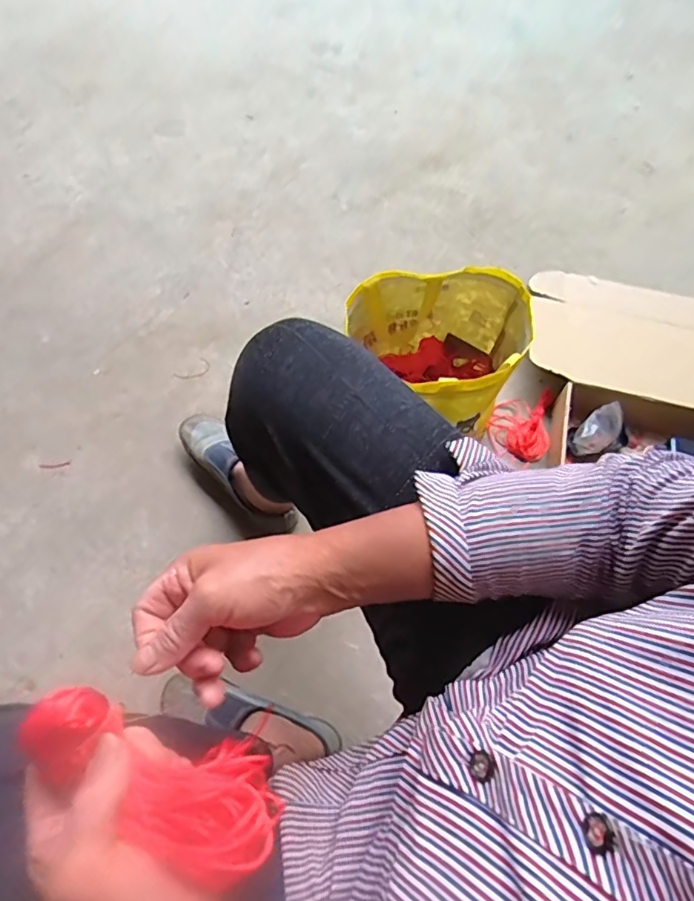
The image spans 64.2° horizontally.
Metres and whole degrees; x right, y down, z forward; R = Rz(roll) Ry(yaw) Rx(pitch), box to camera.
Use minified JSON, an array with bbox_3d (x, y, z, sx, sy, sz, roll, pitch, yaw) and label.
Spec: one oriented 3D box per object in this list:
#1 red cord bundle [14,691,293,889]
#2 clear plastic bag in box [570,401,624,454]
[{"bbox_3d":[-0.097,0.163,0.290,0.135,0.034,0.065,33,67,-7],"label":"red cord bundle"},{"bbox_3d":[0.410,-0.030,0.903,0.091,0.056,0.055,-40,73,-18],"label":"clear plastic bag in box"}]

